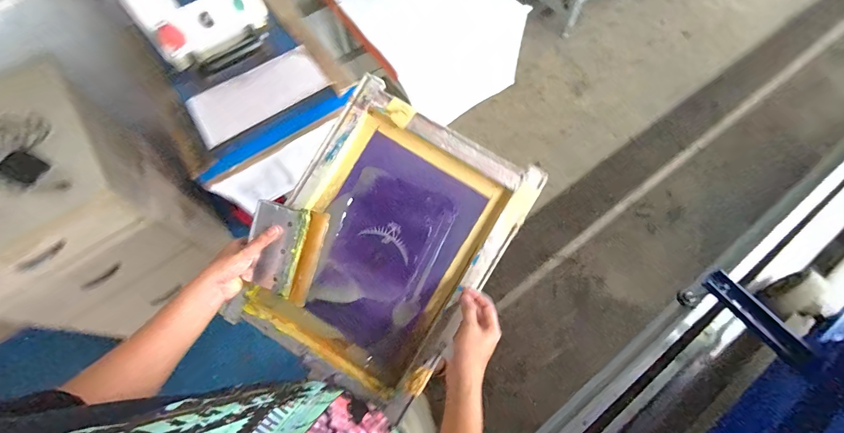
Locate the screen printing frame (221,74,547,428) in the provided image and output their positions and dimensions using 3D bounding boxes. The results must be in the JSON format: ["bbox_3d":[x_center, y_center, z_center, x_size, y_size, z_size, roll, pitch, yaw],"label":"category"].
[{"bbox_3d":[-0.061,0.053,0.640,0.355,0.035,0.476,30,89,7],"label":"screen printing frame"}]

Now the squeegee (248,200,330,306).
[{"bbox_3d":[-0.231,0.057,0.593,0.117,0.013,0.155,17,95,-3],"label":"squeegee"}]

